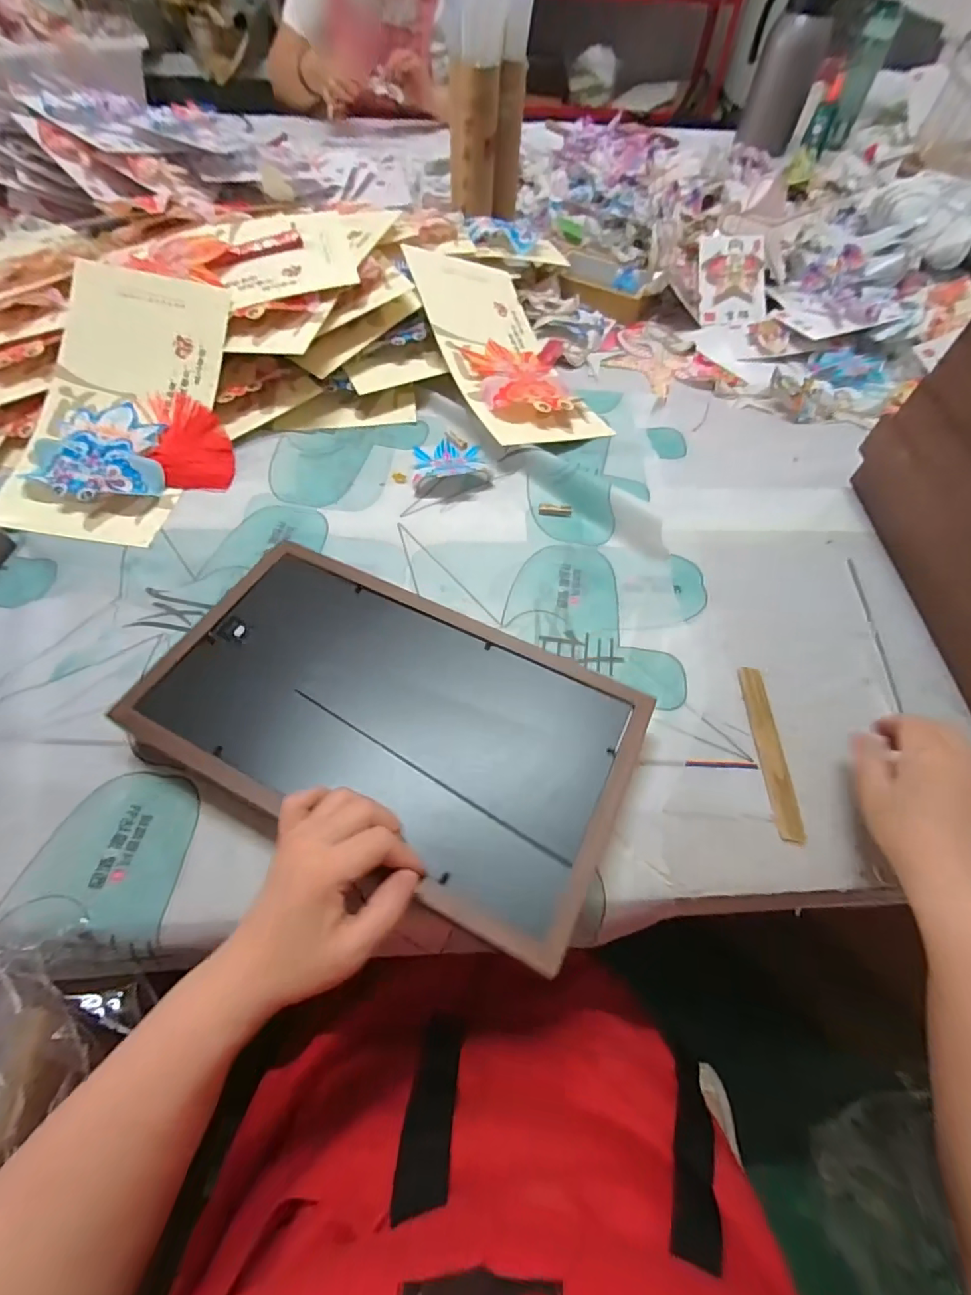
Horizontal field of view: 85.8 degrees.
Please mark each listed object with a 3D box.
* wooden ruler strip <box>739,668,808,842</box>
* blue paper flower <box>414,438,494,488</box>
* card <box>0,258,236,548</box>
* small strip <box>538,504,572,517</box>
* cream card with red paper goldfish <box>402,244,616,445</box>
[{"bbox_3d":[0.228,0.080,0.421,0.021,0.004,0.144,-3,57,8],"label":"wooden ruler strip"},{"bbox_3d":[-0.040,-0.214,0.590,0.085,0.015,0.077,-8,58,-7],"label":"blue paper flower"},{"bbox_3d":[-0.378,-0.255,0.562,0.197,0.037,0.307,6,78,-7],"label":"card"},{"bbox_3d":[0.074,-0.147,0.557,0.035,0.008,0.010,5,57,2],"label":"small strip"},{"bbox_3d":[0.031,-0.379,0.665,0.185,0.034,0.312,-14,69,-31],"label":"cream card with red paper goldfish"}]

